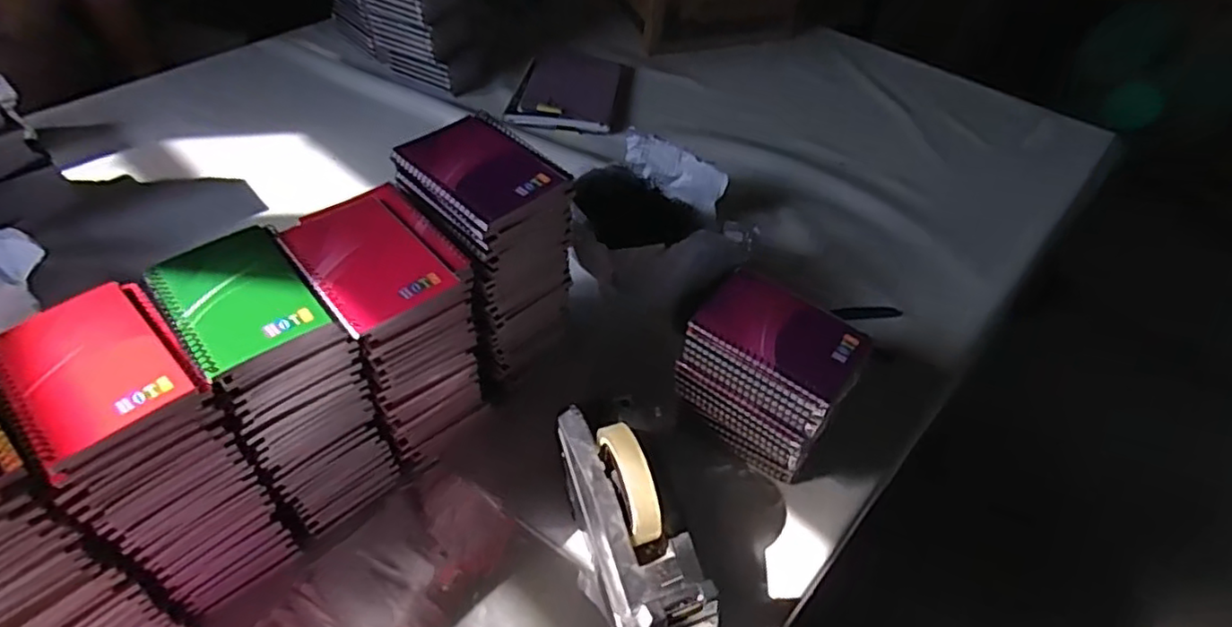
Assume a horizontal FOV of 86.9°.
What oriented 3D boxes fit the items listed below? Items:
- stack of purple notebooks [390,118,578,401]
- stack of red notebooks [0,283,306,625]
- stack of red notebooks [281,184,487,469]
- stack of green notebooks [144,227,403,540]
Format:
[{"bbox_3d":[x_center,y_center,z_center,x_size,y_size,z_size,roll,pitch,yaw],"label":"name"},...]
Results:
[{"bbox_3d":[-0.116,-0.049,0.611,0.099,0.229,0.120,-33,58,-28],"label":"stack of purple notebooks"},{"bbox_3d":[-0.341,0.109,0.496,0.097,0.233,0.138,-32,58,-28],"label":"stack of red notebooks"},{"bbox_3d":[-0.188,0.017,0.569,0.106,0.216,0.138,-27,55,-25],"label":"stack of red notebooks"},{"bbox_3d":[-0.274,0.060,0.540,0.093,0.226,0.132,-34,58,-29],"label":"stack of green notebooks"}]

